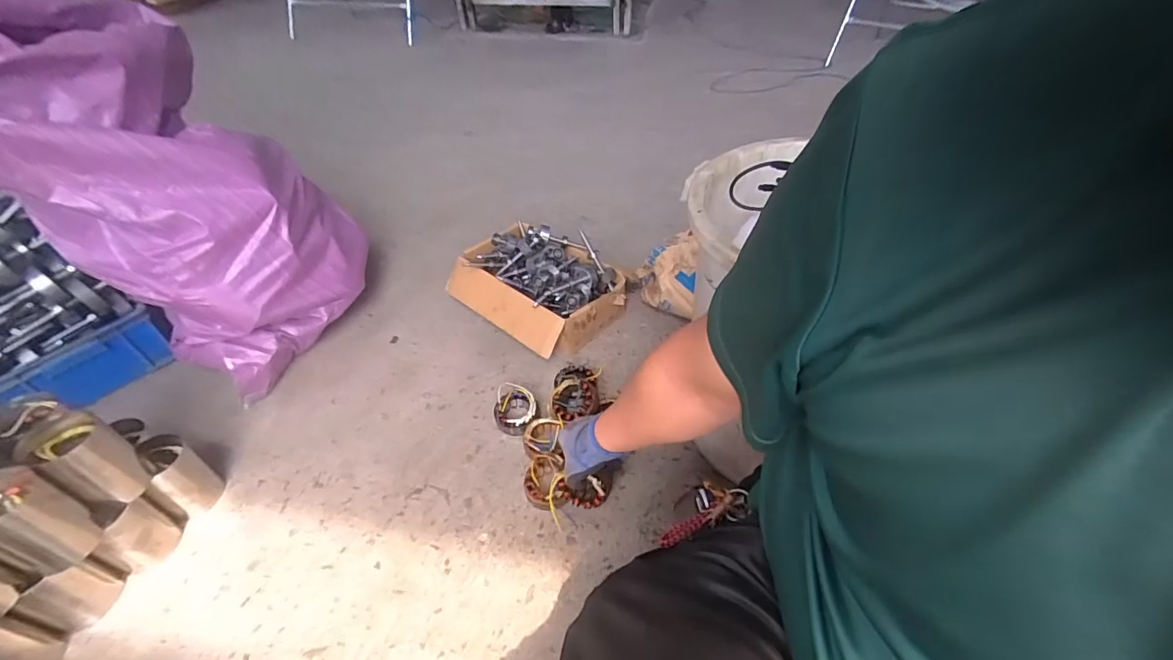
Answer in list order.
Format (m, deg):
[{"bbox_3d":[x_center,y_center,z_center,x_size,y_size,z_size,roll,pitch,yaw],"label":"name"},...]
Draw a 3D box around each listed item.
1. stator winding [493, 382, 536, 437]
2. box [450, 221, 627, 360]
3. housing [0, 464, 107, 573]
[{"bbox_3d":[-0.142,0.159,0.979,0.088,0.050,0.097,6,44,7],"label":"stator winding"},{"bbox_3d":[-0.112,-0.121,1.163,0.390,0.128,0.283,27,50,26],"label":"box"},{"bbox_3d":[-0.759,0.257,0.667,0.090,0.137,0.090,15,46,16],"label":"housing"}]

